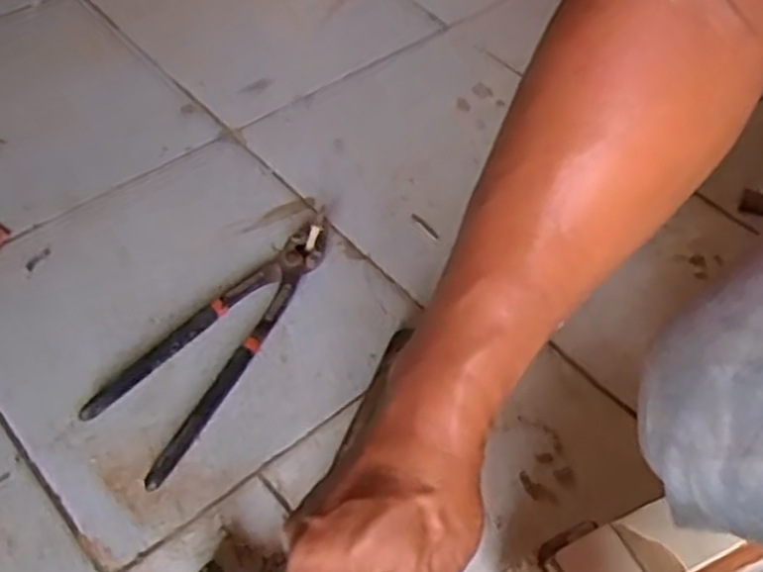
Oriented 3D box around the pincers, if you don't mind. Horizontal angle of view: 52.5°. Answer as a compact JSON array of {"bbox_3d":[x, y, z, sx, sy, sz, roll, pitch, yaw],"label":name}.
[{"bbox_3d":[-0.127,0.033,0.586,0.079,0.024,0.237,25,54,13],"label":"pincers"}]

